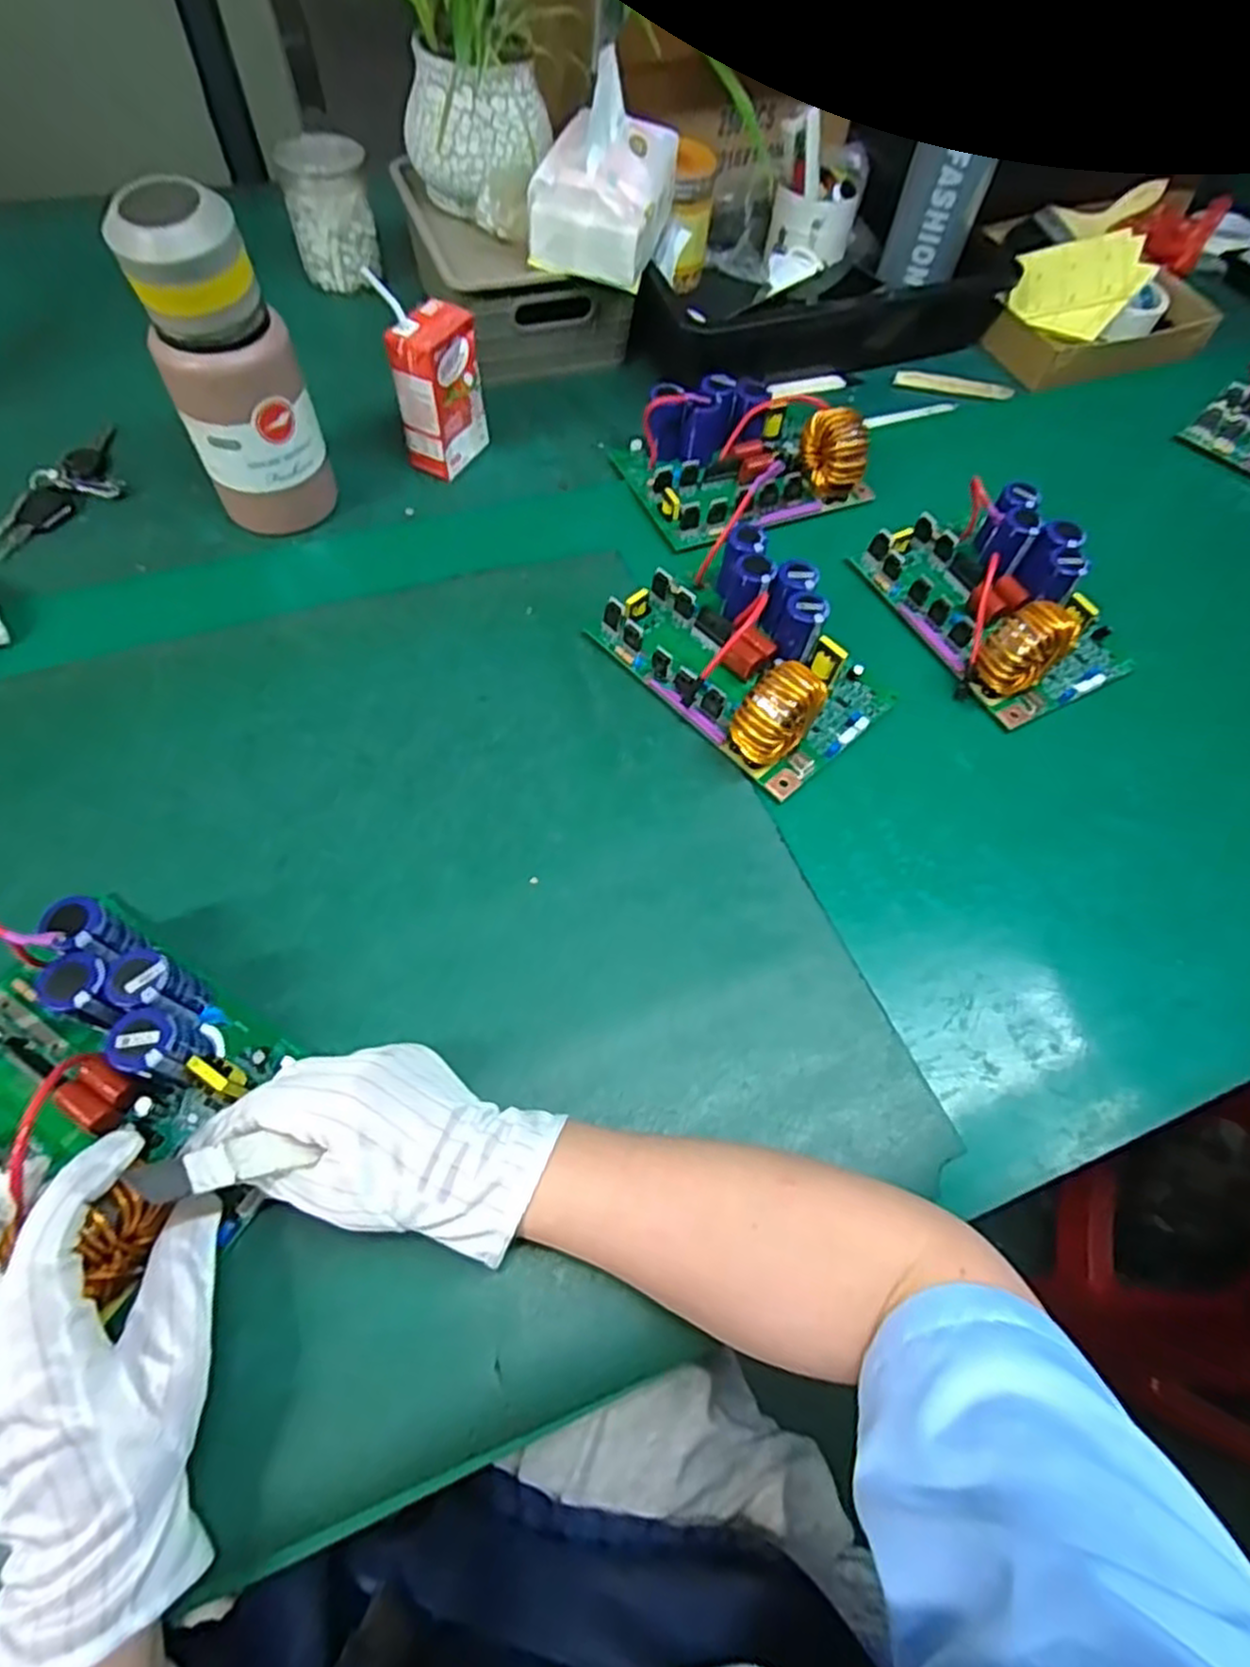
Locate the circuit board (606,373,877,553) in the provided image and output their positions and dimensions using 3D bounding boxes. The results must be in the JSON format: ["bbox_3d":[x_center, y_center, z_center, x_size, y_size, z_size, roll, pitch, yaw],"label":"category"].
[{"bbox_3d":[0.104,-0.324,0.628,0.195,0.057,0.139,-17,64,-11],"label":"circuit board"}]

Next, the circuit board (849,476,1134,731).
[{"bbox_3d":[0.289,-0.184,0.560,0.130,0.063,0.183,-23,66,-14],"label":"circuit board"}]

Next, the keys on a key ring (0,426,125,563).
[{"bbox_3d":[-0.444,-0.275,0.592,0.054,0.014,0.150,21,63,8],"label":"keys on a key ring"}]

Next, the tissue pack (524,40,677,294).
[{"bbox_3d":[-0.013,-0.551,0.616,0.096,0.105,0.133,18,62,5],"label":"tissue pack"}]

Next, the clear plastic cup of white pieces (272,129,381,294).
[{"bbox_3d":[-0.291,-0.614,0.733,0.080,0.090,0.083,-12,63,-9],"label":"clear plastic cup of white pieces"}]

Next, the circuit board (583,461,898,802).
[{"bbox_3d":[0.086,-0.132,0.521,0.125,0.060,0.186,-40,71,-21],"label":"circuit board"}]

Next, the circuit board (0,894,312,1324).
[{"bbox_3d":[-0.254,0.117,0.347,0.183,0.072,0.128,32,65,13],"label":"circuit board"}]

